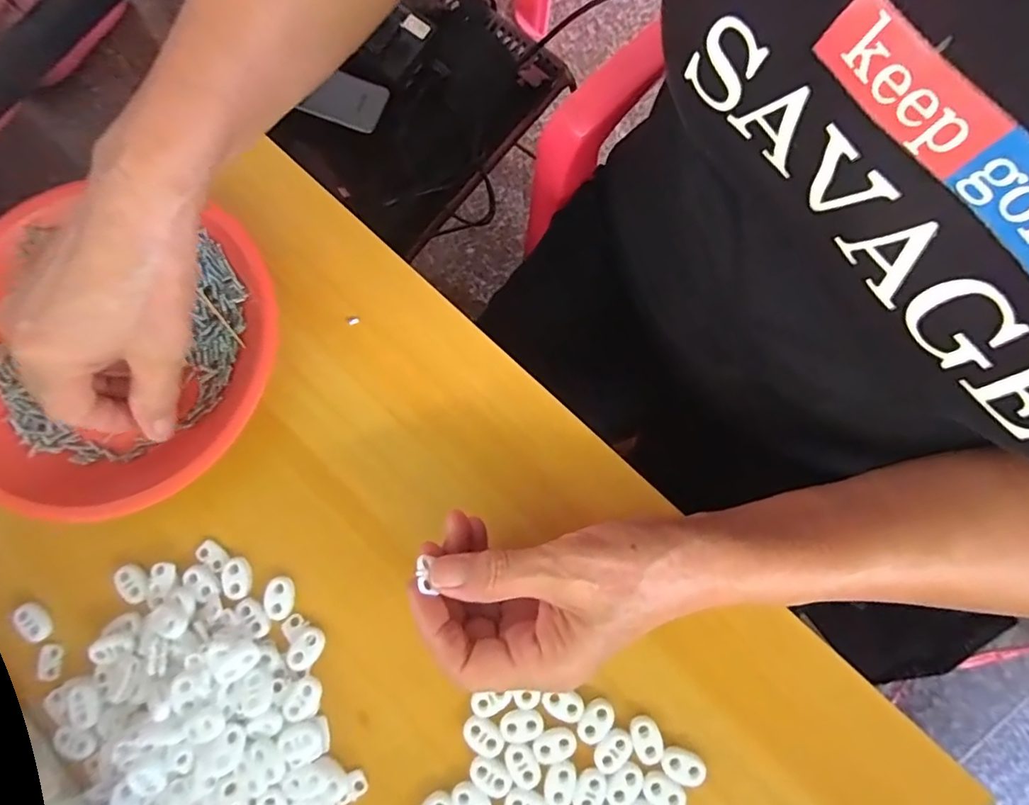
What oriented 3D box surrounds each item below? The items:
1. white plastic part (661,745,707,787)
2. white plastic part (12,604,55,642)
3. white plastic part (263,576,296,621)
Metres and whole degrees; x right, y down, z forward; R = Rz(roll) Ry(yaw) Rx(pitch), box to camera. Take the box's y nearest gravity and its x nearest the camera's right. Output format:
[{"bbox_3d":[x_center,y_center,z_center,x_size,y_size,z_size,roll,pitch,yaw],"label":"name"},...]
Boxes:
[{"bbox_3d":[0.086,0.186,0.283,0.023,0.004,0.015,21,80,6],"label":"white plastic part"},{"bbox_3d":[-0.265,0.120,0.306,0.015,0.005,0.022,-34,80,-5],"label":"white plastic part"},{"bbox_3d":[-0.129,0.107,0.306,0.016,0.004,0.022,-3,79,1],"label":"white plastic part"}]

